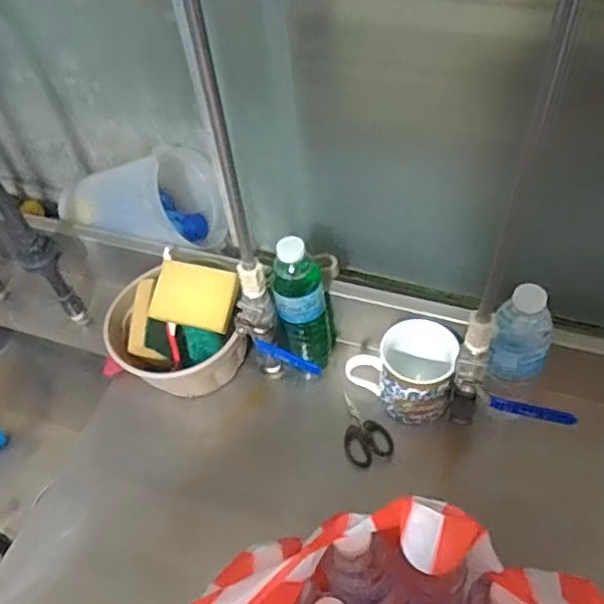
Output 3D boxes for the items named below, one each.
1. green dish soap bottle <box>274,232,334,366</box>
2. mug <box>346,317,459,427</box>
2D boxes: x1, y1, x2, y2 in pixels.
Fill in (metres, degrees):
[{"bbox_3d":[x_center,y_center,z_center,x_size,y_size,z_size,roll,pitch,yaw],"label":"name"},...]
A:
[{"bbox_3d":[0.002,0.008,0.760,0.062,0.204,0.051,-2,51,4],"label":"green dish soap bottle"},{"bbox_3d":[0.124,0.082,0.756,0.116,0.093,0.088,18,55,19],"label":"mug"}]

